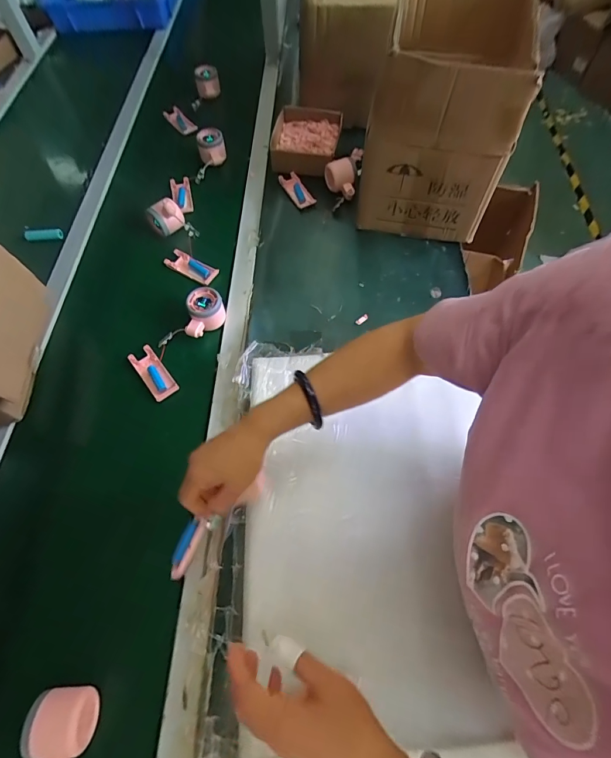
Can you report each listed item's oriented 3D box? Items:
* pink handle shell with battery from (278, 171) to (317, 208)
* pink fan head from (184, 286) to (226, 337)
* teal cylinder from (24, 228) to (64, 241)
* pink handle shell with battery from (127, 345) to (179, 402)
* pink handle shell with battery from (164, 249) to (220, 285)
[{"bbox_3d":[-0.020,-0.411,0.834,0.033,0.020,0.111,-28,66,-14],"label":"pink handle shell with battery"},{"bbox_3d":[-0.170,-0.111,0.657,0.059,0.042,0.077,-1,63,0],"label":"pink fan head"},{"bbox_3d":[-0.532,-0.295,0.785,0.074,0.018,0.019,-4,63,-2],"label":"teal cylinder"},{"bbox_3d":[-0.250,-0.010,0.640,0.041,0.017,0.100,-35,68,-17],"label":"pink handle shell with battery"},{"bbox_3d":[-0.216,-0.213,0.736,0.105,0.015,0.037,29,66,14],"label":"pink handle shell with battery"}]

